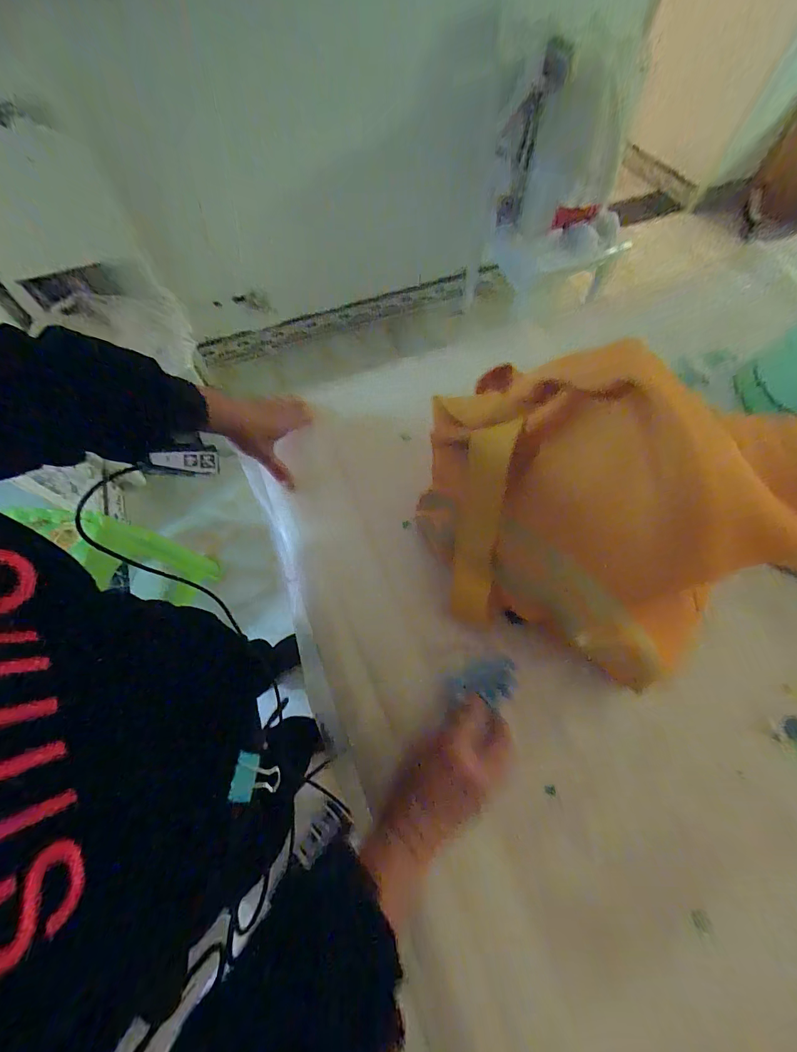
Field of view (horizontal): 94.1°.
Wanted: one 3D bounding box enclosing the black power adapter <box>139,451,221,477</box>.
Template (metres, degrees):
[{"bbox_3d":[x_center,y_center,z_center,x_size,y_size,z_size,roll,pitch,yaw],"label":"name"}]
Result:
[{"bbox_3d":[-0.221,-0.064,0.378,0.069,0.023,0.017,-9,61,-35],"label":"black power adapter"}]

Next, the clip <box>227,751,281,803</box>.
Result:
[{"bbox_3d":[-0.117,0.206,0.306,0.039,0.016,0.033,15,53,-24],"label":"clip"}]

